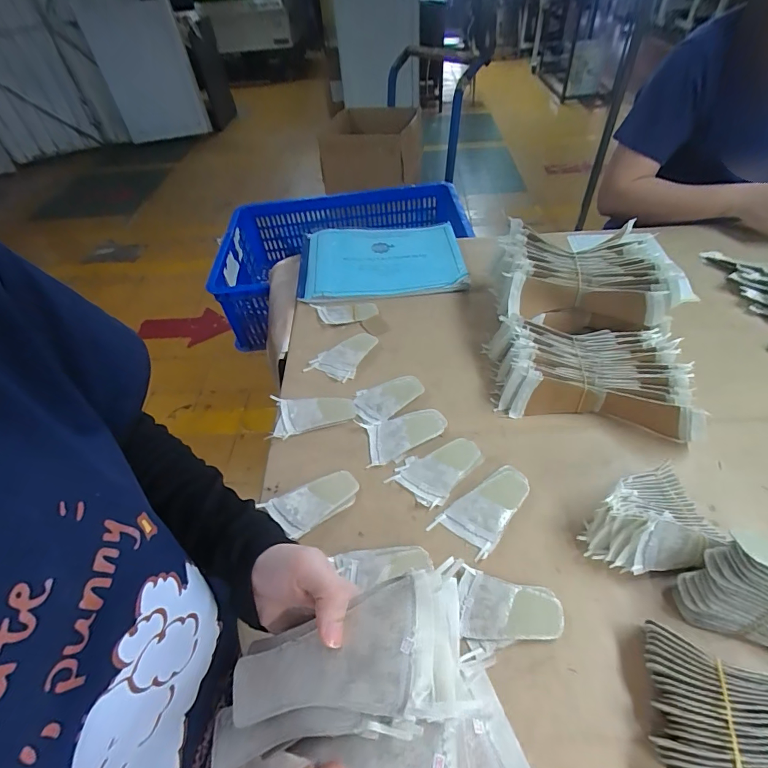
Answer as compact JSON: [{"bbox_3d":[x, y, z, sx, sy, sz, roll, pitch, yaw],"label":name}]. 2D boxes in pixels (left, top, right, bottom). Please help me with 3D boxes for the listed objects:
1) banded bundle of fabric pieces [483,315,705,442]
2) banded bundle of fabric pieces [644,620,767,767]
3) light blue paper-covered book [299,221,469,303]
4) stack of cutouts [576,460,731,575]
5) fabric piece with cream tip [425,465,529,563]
[{"bbox_3d":[0.258,-0.019,0.532,0.238,0.058,0.144,10,50,14],"label":"banded bundle of fabric pieces"},{"bbox_3d":[0.257,0.239,0.303,0.103,0.060,0.092,8,50,13],"label":"banded bundle of fabric pieces"},{"bbox_3d":[-0.010,-0.229,0.765,0.293,0.029,0.207,-7,48,0],"label":"light blue paper-covered book"},{"bbox_3d":[0.252,0.134,0.391,0.111,0.066,0.082,-17,49,-9],"label":"stack of cutouts"},{"bbox_3d":[0.110,0.128,0.445,0.062,0.008,0.111,32,59,29],"label":"fabric piece with cream tip"}]

